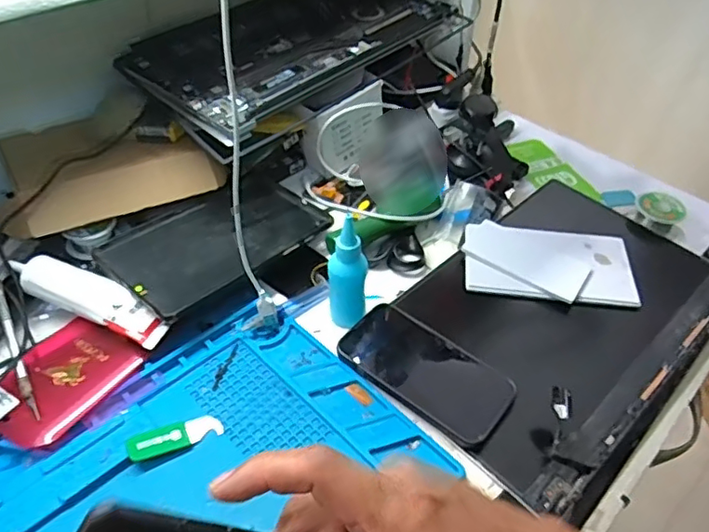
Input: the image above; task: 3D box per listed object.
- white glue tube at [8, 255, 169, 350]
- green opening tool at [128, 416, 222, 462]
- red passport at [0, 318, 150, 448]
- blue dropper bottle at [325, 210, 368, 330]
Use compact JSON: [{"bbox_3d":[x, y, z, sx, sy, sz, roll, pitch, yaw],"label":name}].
[{"bbox_3d":[-0.237,0.028,0.522,0.152,0.023,0.038,19,47,16],"label":"white glue tube"},{"bbox_3d":[-0.140,0.133,0.455,0.071,0.008,0.025,-16,47,-18],"label":"green opening tool"},{"bbox_3d":[-0.247,0.092,0.486,0.090,0.012,0.114,24,45,21],"label":"red passport"},{"bbox_3d":[-0.006,0.007,0.518,0.031,0.115,0.026,-25,51,-25],"label":"blue dropper bottle"}]

